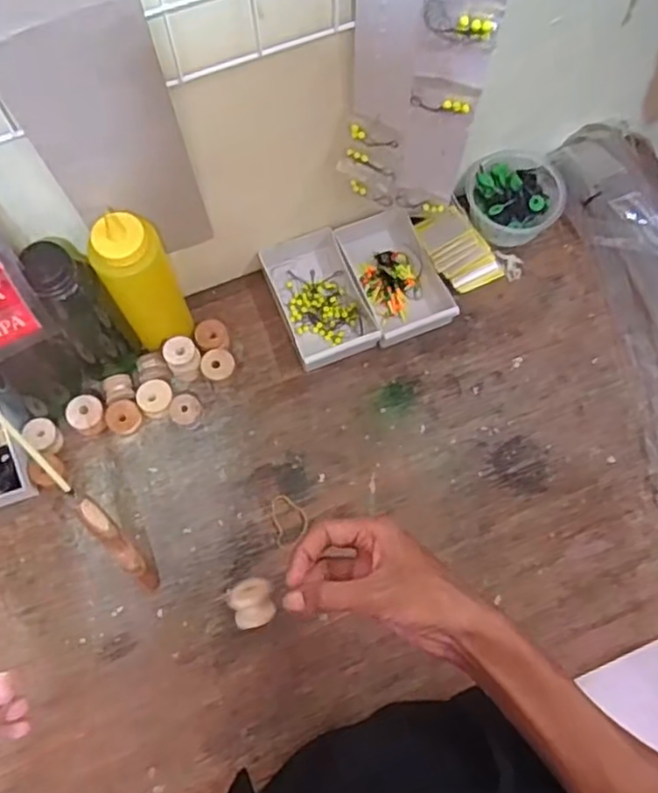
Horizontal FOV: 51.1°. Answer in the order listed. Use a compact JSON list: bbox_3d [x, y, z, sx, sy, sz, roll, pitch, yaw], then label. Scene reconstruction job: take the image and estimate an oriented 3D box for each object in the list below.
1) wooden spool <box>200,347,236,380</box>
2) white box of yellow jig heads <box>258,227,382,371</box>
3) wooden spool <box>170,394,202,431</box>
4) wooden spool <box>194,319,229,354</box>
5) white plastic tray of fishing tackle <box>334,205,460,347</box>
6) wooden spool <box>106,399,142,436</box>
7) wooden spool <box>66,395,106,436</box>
[{"bbox_3d":[-0.112,-0.031,0.708,0.033,0.027,0.037,-17,71,-6],"label":"wooden spool"},{"bbox_3d":[-0.012,-0.109,0.733,0.085,0.034,0.151,-20,71,-7],"label":"white box of yellow jig heads"},{"bbox_3d":[-0.143,0.015,0.694,0.030,0.020,0.032,0,70,0],"label":"wooden spool"},{"bbox_3d":[-0.122,-0.063,0.723,0.032,0.027,0.038,-17,71,-6],"label":"wooden spool"},{"bbox_3d":[0.066,-0.134,0.736,0.083,0.035,0.158,-23,72,-8],"label":"white plastic tray of fishing tackle"},{"bbox_3d":[-0.206,0.021,0.693,0.034,0.017,0.031,0,70,0],"label":"wooden spool"},{"bbox_3d":[-0.241,0.020,0.689,0.033,0.026,0.036,0,70,0],"label":"wooden spool"}]

